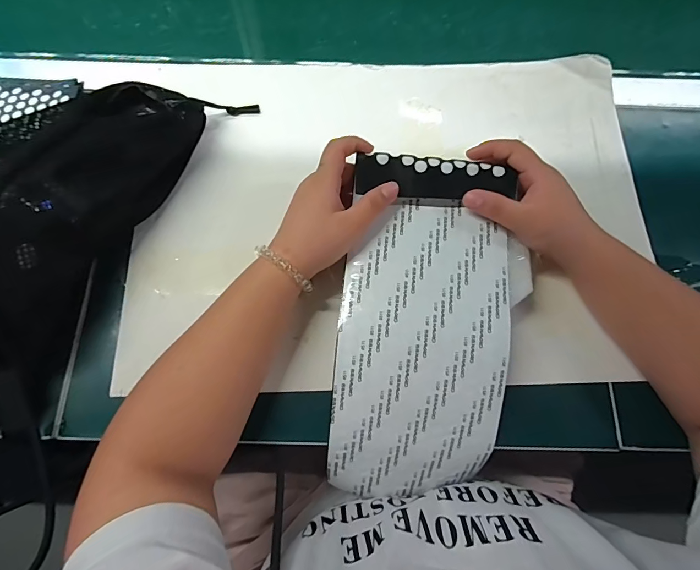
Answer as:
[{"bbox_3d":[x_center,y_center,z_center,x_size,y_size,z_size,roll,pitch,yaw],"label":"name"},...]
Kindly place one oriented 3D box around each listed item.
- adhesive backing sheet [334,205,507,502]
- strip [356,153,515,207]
[{"bbox_3d":[0.058,0.057,0.329,0.132,0.071,0.237,5,74,1],"label":"adhesive backing sheet"},{"bbox_3d":[0.072,-0.089,0.323,0.132,0.018,0.036,4,86,0],"label":"strip"}]

